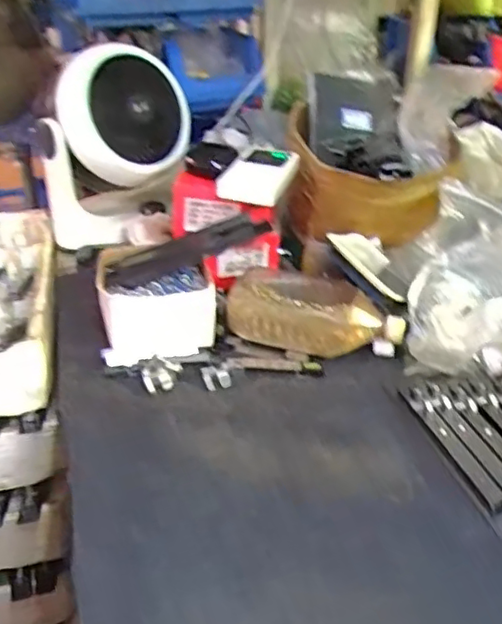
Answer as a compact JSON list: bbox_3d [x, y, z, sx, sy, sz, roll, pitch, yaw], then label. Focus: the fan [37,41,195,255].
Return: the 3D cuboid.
[{"bbox_3d":[-0.209,-0.245,0.975,0.213,0.273,0.181,-8,31,-11],"label":"fan"}]

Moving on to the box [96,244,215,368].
[{"bbox_3d":[-0.115,-0.014,0.759,0.130,0.073,0.149,-5,30,-11],"label":"box"}]

